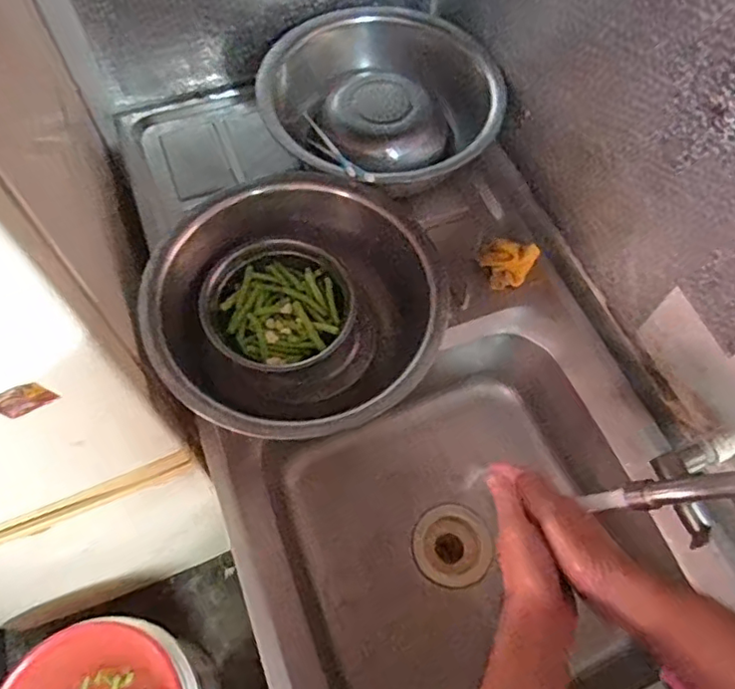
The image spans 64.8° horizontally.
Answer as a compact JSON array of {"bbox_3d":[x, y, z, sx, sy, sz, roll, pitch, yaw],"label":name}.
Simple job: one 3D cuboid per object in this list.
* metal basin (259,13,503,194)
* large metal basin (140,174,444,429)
[{"bbox_3d":[0.023,-0.339,0.826,0.311,0.109,0.306,1,63,-1],"label":"metal basin"},{"bbox_3d":[-0.085,-0.036,0.703,0.330,0.114,0.294,-24,66,-13],"label":"large metal basin"}]

